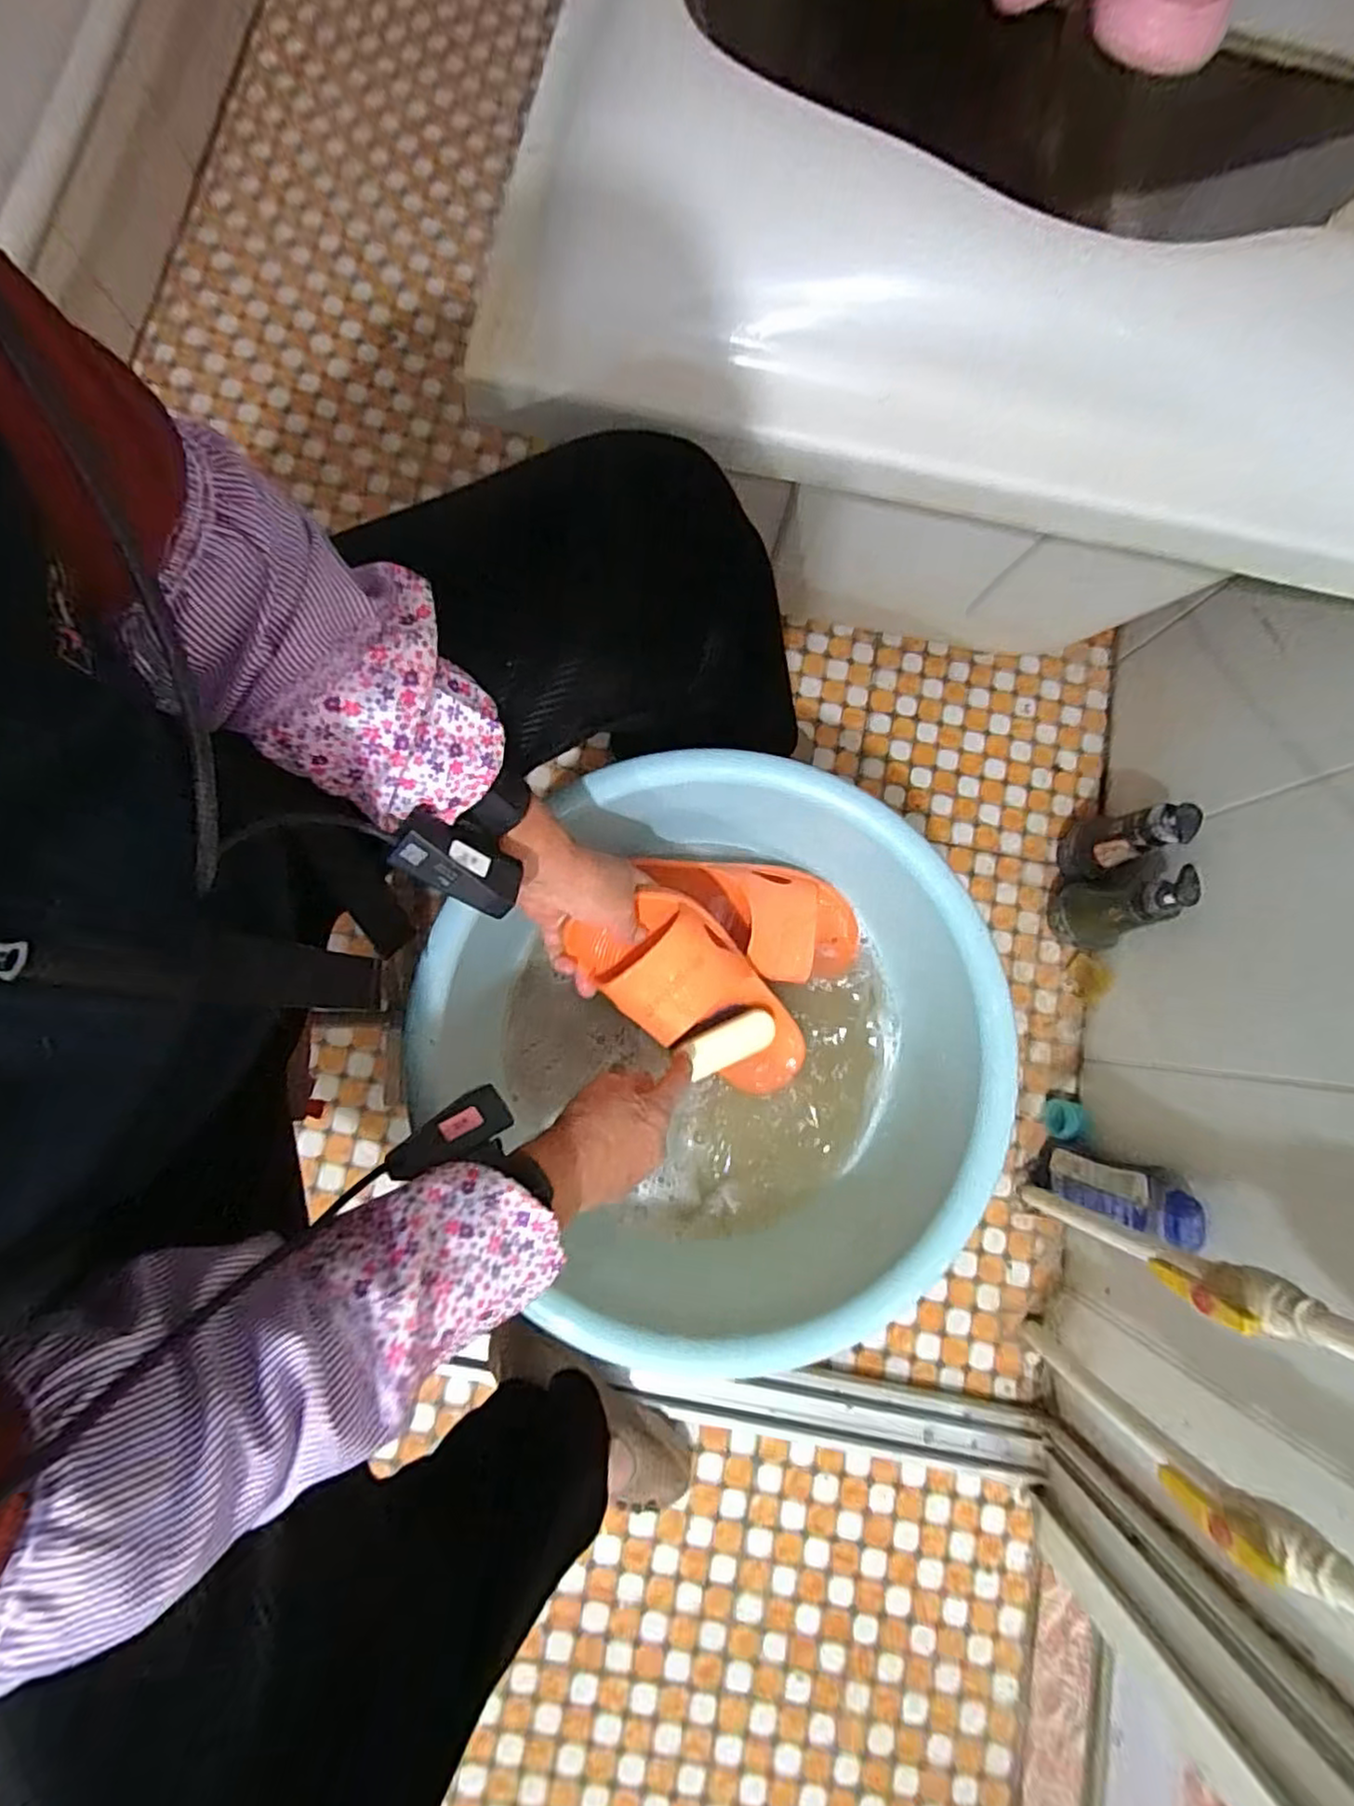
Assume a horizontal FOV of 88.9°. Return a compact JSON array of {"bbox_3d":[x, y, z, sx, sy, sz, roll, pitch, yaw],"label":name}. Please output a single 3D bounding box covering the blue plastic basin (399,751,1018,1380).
[{"bbox_3d":[0.037,0.112,0.574,0.387,0.161,0.419,0,79,0],"label":"blue plastic basin"}]

